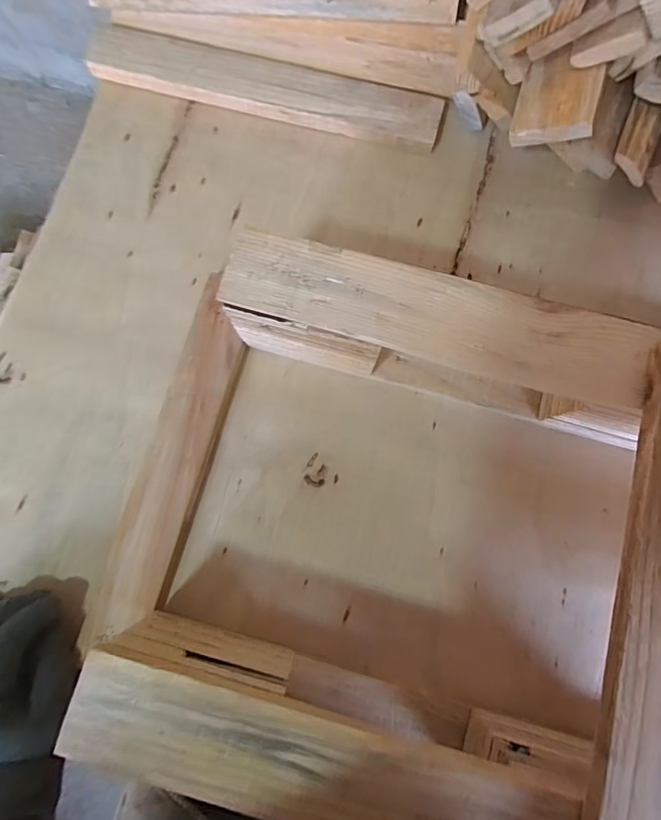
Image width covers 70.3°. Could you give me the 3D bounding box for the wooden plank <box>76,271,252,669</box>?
[{"bbox_3d":[-0.132,0.039,0.401,0.054,0.023,0.305,16,82,2],"label":"wooden plank"}]

